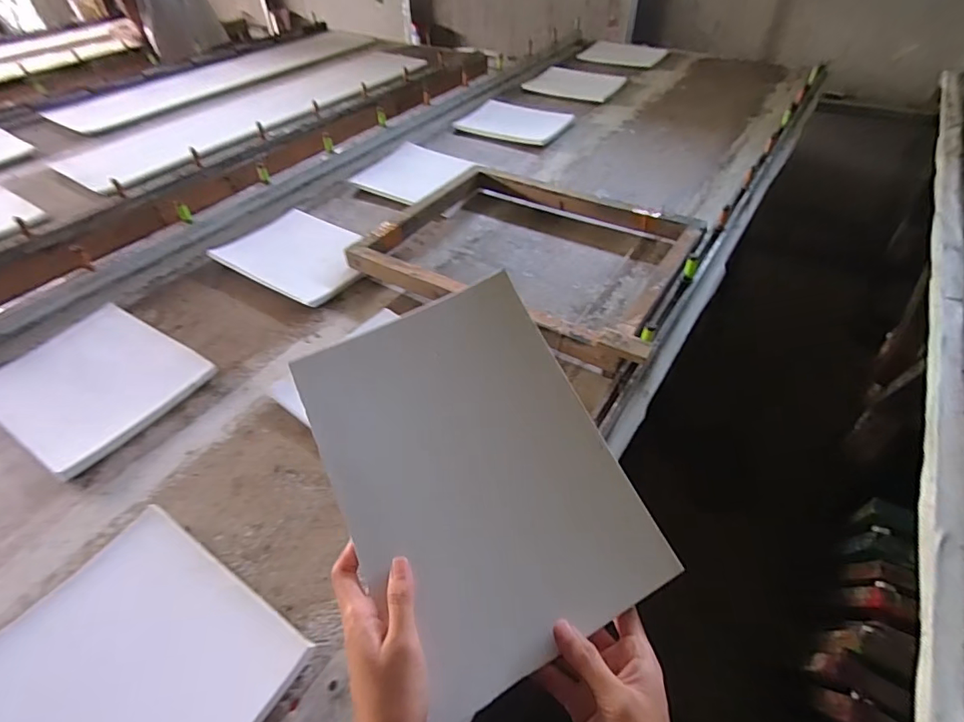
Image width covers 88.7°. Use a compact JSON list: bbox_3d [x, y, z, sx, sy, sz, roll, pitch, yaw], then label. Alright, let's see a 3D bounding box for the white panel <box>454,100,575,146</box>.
[{"bbox_3d":[0.084,-0.652,1.339,0.283,0.018,0.196,24,51,25],"label":"white panel"}]

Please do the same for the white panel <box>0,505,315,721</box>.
[{"bbox_3d":[-0.320,0.278,0.437,0.258,0.013,0.219,24,51,25],"label":"white panel"}]

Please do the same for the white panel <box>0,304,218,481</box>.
[{"bbox_3d":[-0.555,0.027,0.705,0.283,0.020,0.214,23,50,24],"label":"white panel"}]

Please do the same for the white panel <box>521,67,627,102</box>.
[{"bbox_3d":[0.289,-0.877,1.552,0.280,0.022,0.198,19,49,22],"label":"white panel"}]

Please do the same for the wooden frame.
[{"bbox_3d":[0.085,-0.198,0.862,0.517,0.057,0.400,22,50,24],"label":"wooden frame"}]

